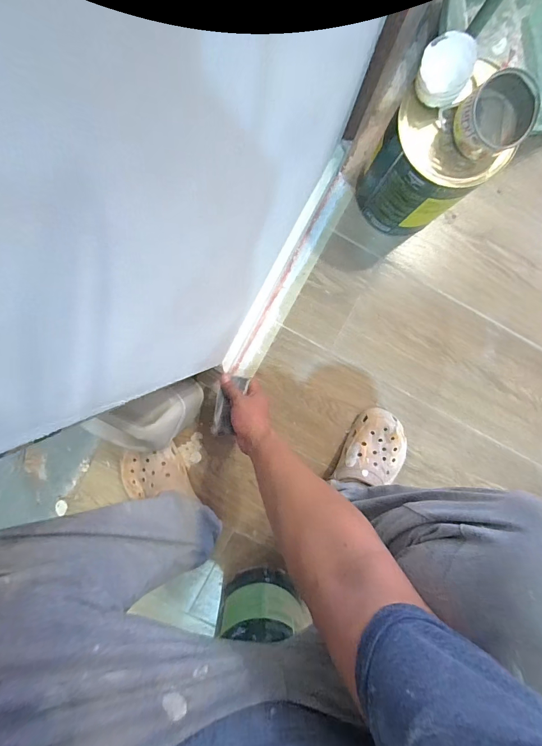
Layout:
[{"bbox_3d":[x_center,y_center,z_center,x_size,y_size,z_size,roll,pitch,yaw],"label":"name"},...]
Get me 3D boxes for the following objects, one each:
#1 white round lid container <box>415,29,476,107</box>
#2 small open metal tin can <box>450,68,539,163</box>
[{"bbox_3d":[0.214,-0.373,0.423,0.062,0.036,0.059,0,94,-2],"label":"white round lid container"},{"bbox_3d":[0.275,-0.317,0.426,0.085,0.039,0.077,-17,95,0],"label":"small open metal tin can"}]

